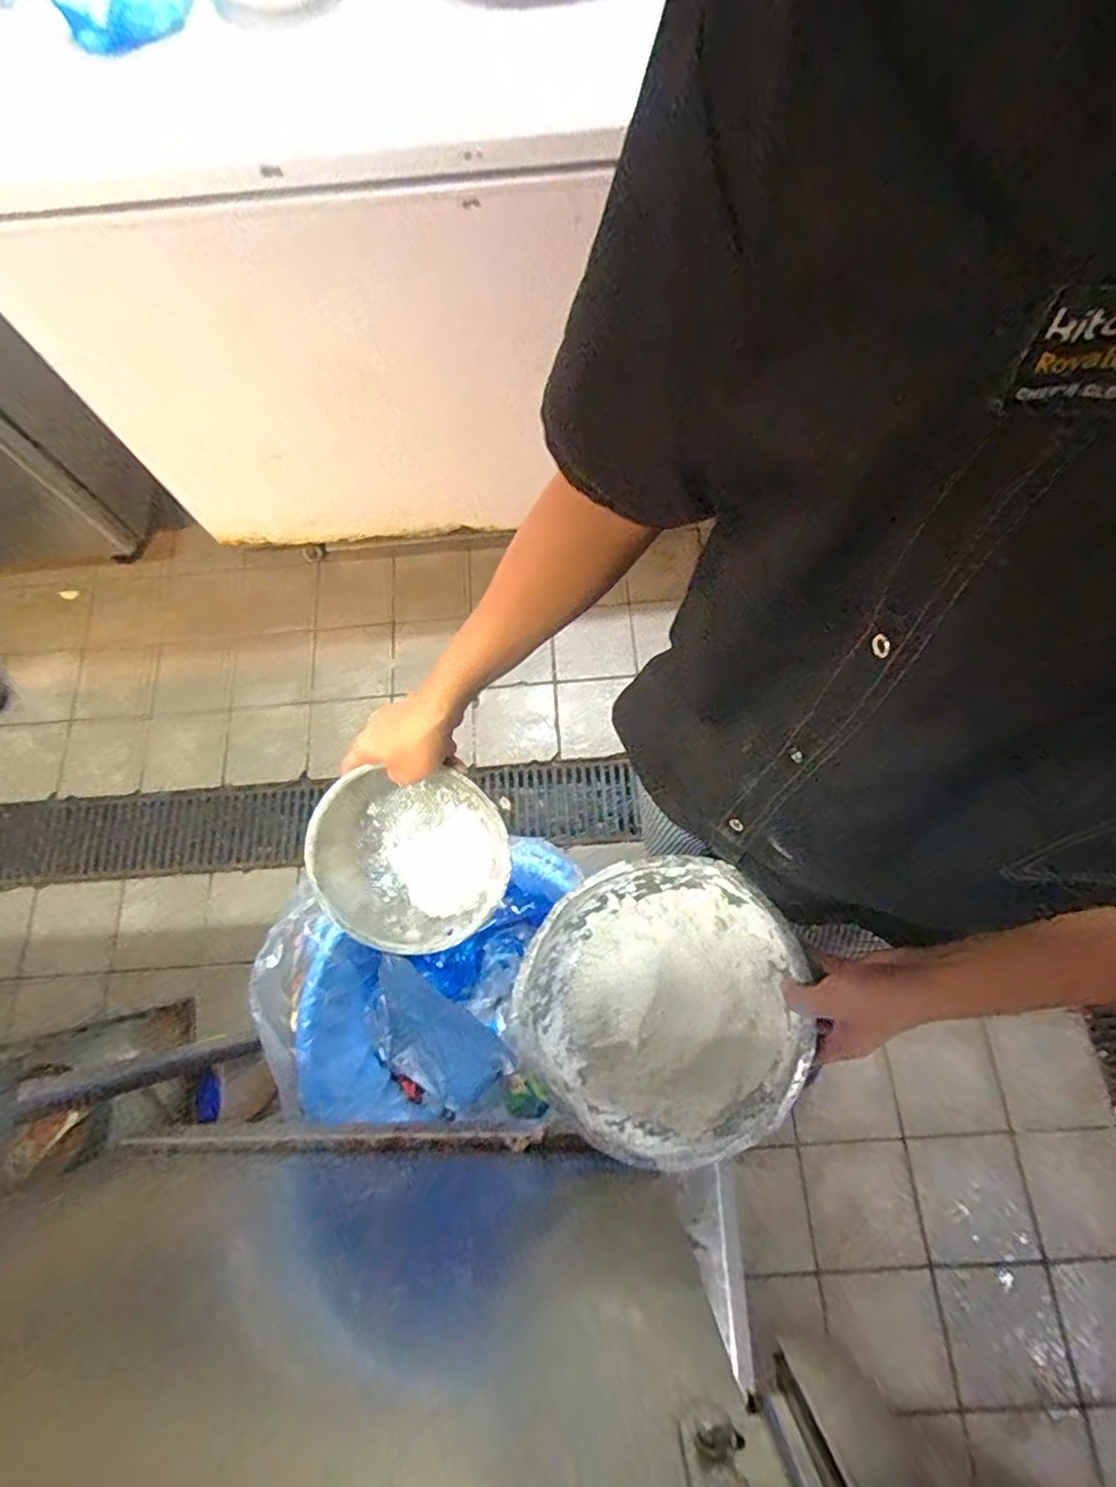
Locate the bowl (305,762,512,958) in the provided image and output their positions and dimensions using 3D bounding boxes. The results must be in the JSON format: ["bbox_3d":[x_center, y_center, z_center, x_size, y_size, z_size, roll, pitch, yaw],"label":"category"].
[{"bbox_3d":[-0.152,0.118,0.627,0.204,0.096,0.176,4,90,0],"label":"bowl"}]

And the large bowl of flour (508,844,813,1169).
[{"bbox_3d":[0.097,0.243,0.590,0.251,0.101,0.240,0,72,1],"label":"large bowl of flour"}]

